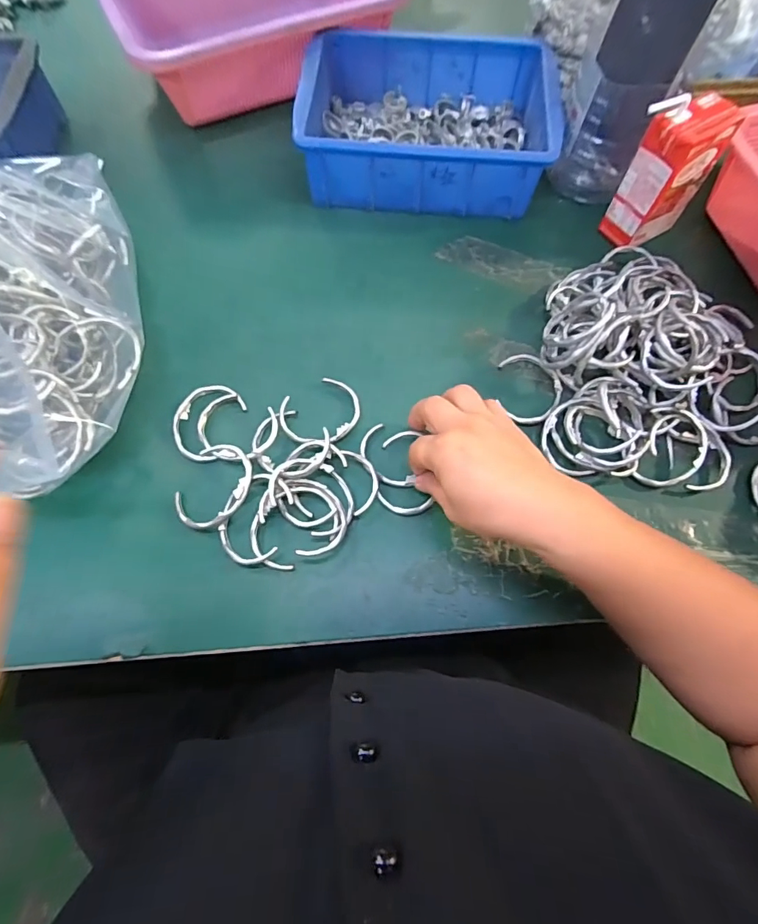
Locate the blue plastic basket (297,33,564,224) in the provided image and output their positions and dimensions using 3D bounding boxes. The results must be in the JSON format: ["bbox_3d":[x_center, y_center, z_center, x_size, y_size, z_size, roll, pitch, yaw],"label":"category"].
[{"bbox_3d":[0.046,-0.339,0.463,0.233,0.077,0.167,4,69,0],"label":"blue plastic basket"}]

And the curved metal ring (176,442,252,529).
[{"bbox_3d":[-0.125,0.020,0.348,0.052,0.019,0.066,26,70,8],"label":"curved metal ring"}]

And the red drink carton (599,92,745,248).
[{"bbox_3d":[0.254,-0.256,0.406,0.076,0.110,0.044,-27,72,-11],"label":"red drink carton"}]

